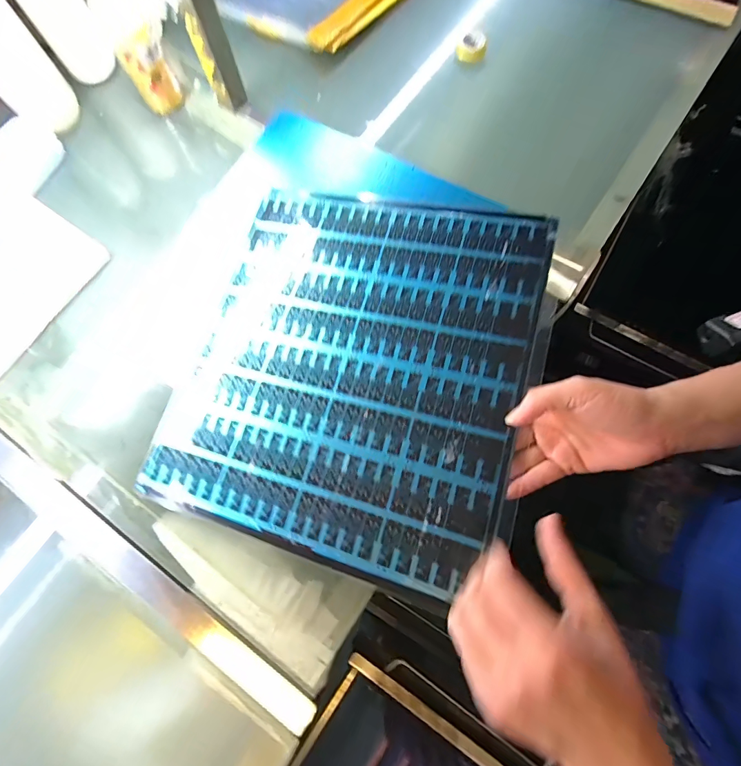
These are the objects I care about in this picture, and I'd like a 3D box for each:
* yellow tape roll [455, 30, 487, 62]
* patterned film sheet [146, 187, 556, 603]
[{"bbox_3d":[0.141,-0.471,0.544,0.040,0.020,0.042,0,75,0],"label":"yellow tape roll"},{"bbox_3d":[-0.020,-0.030,0.394,0.335,0.006,0.376,13,75,17],"label":"patterned film sheet"}]

